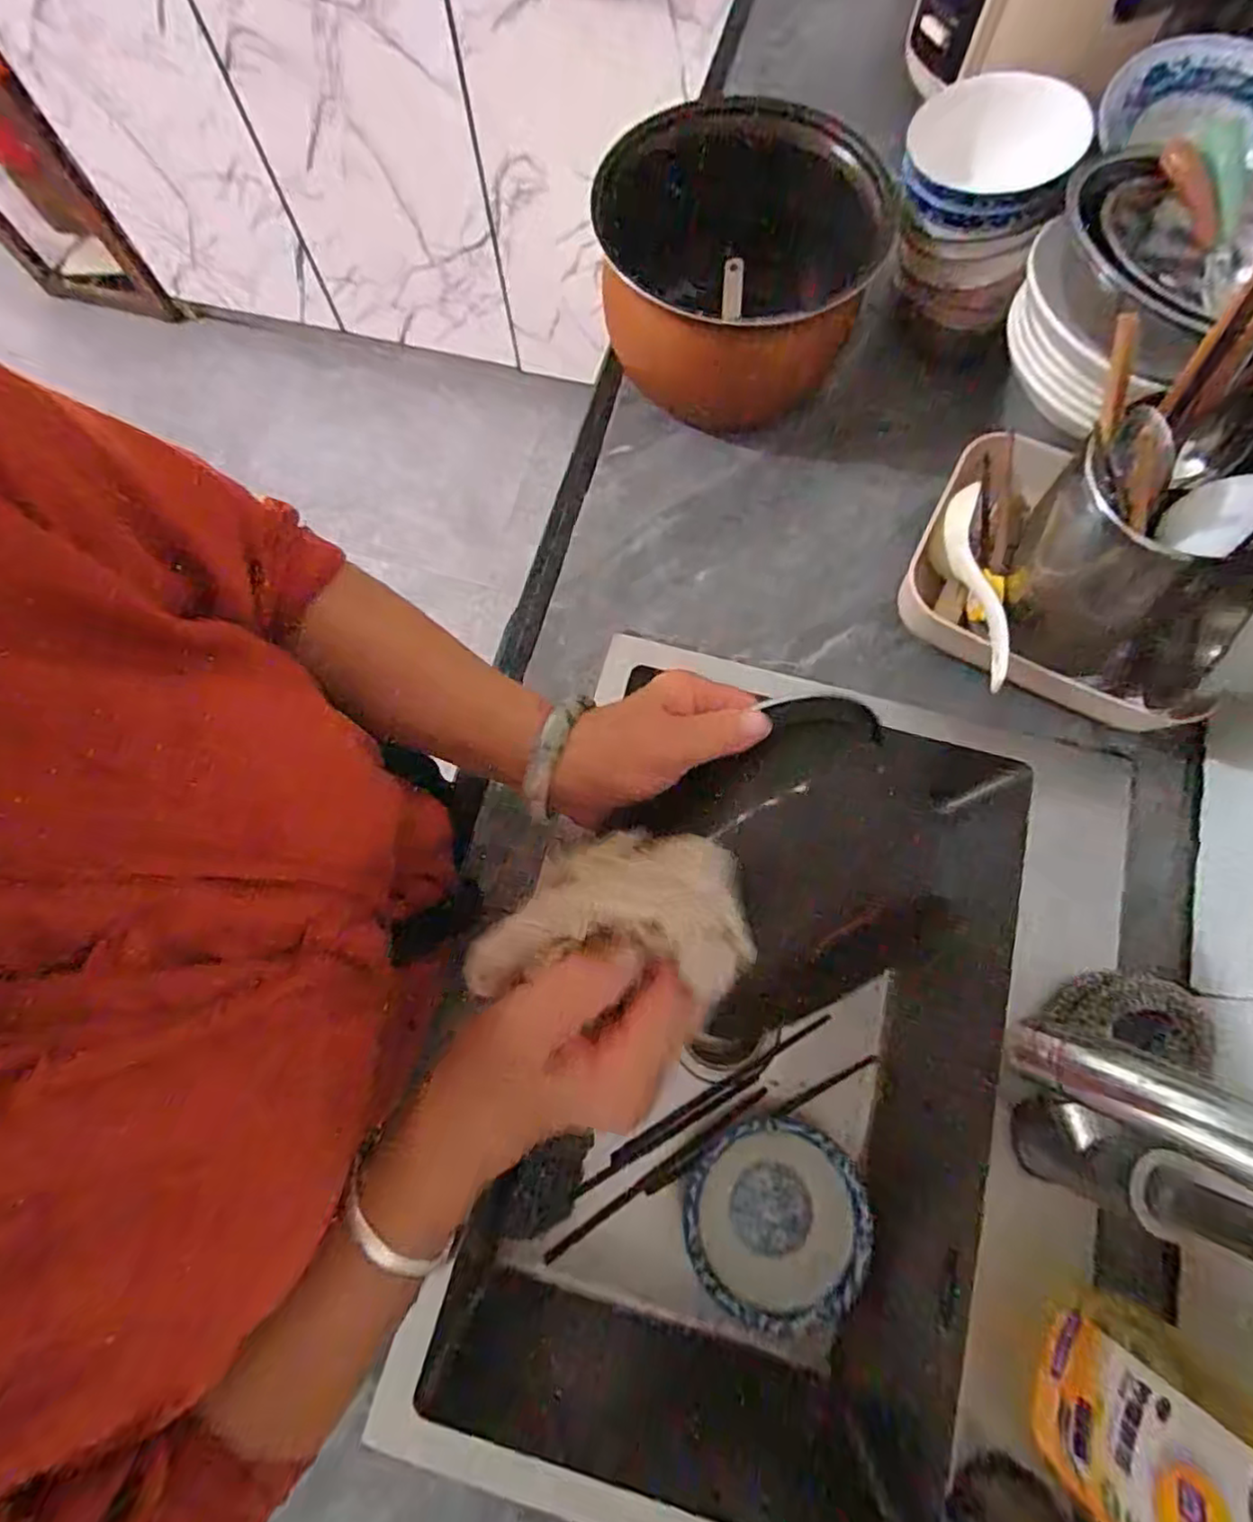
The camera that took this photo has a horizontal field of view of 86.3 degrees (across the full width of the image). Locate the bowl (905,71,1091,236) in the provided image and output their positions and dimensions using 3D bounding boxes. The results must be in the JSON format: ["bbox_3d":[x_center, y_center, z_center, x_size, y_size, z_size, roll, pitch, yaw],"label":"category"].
[{"bbox_3d":[0.277,-0.464,0.509,0.120,0.048,0.120,25,75,7],"label":"bowl"}]

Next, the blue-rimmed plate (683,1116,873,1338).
[{"bbox_3d":[0.129,0.400,0.588,0.151,0.061,0.143,0,74,0],"label":"blue-rimmed plate"}]

